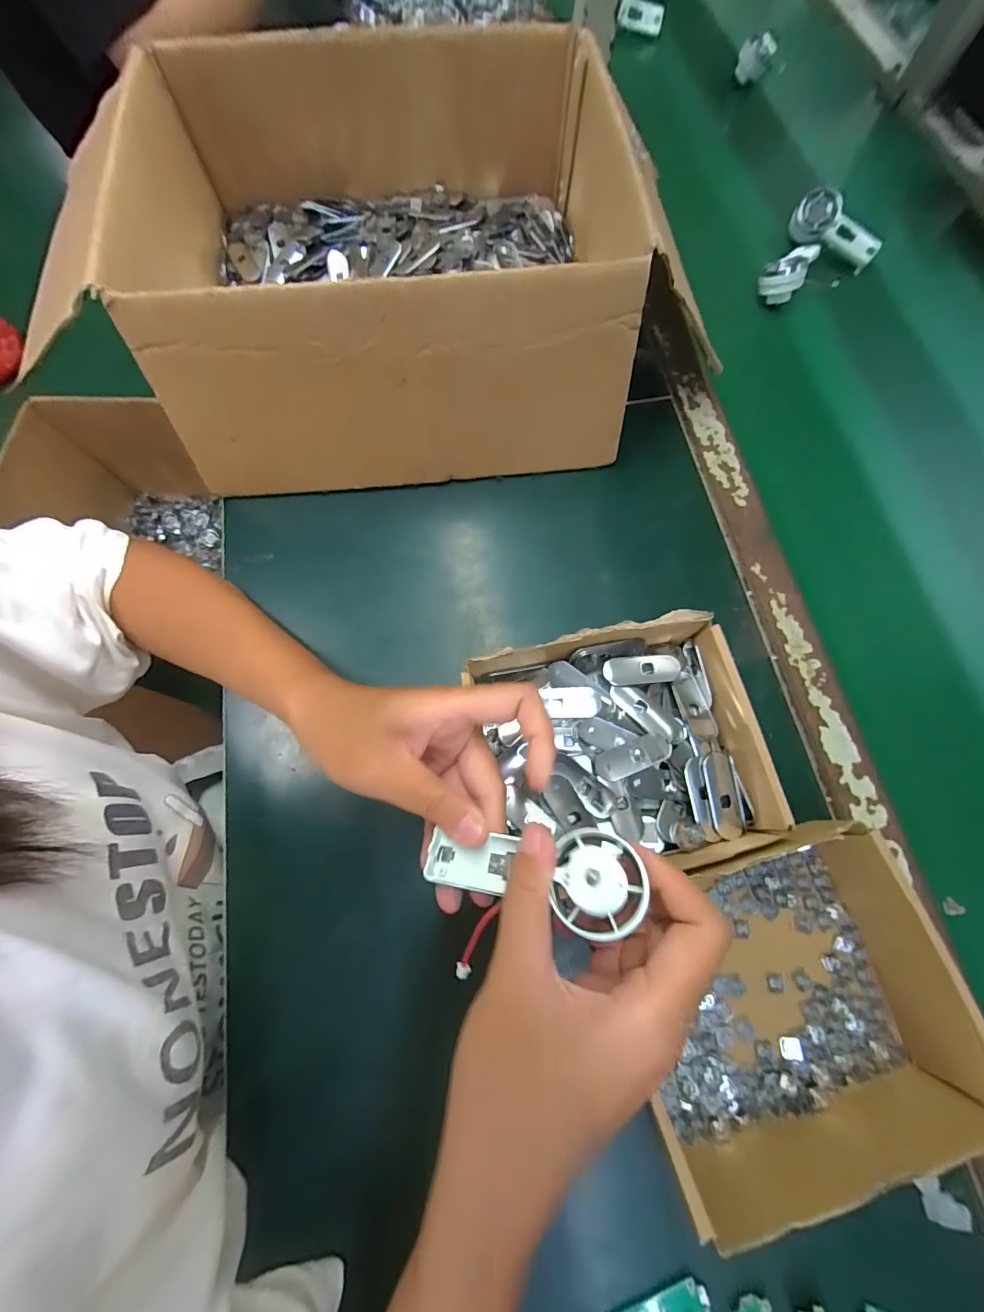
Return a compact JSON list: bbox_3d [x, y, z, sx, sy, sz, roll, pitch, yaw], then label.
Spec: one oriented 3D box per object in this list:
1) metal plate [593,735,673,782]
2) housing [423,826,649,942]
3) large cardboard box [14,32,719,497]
[{"bbox_3d":[0.090,0.065,0.285,0.050,0.004,0.017,-19,72,-5],"label":"metal plate"},{"bbox_3d":[0.015,0.091,0.190,0.090,0.015,0.037,-3,70,22],"label":"housing"},{"bbox_3d":[-0.096,-0.343,0.380,0.383,0.136,0.389,-8,71,-1],"label":"large cardboard box"}]

